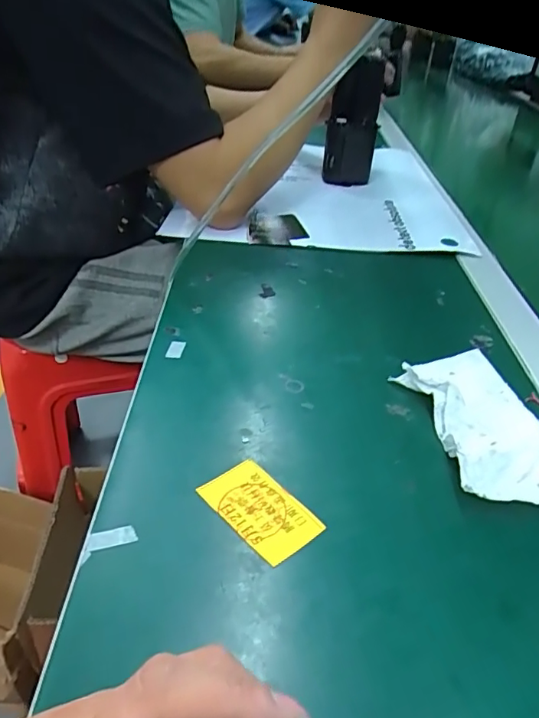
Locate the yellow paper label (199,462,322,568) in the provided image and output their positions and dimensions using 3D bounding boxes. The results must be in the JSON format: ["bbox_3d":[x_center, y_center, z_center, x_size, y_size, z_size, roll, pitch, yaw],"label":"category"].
[{"bbox_3d":[-0.005,0.083,0.295,0.064,0.004,0.039,33,46,33],"label":"yellow paper label"}]

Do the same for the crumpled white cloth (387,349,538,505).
[{"bbox_3d":[0.137,0.041,0.348,0.071,0.022,0.124,-3,38,-9],"label":"crumpled white cloth"}]

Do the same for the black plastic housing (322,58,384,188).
[{"bbox_3d":[0.110,-0.306,0.699,0.067,0.141,0.061,6,38,3],"label":"black plastic housing"}]

